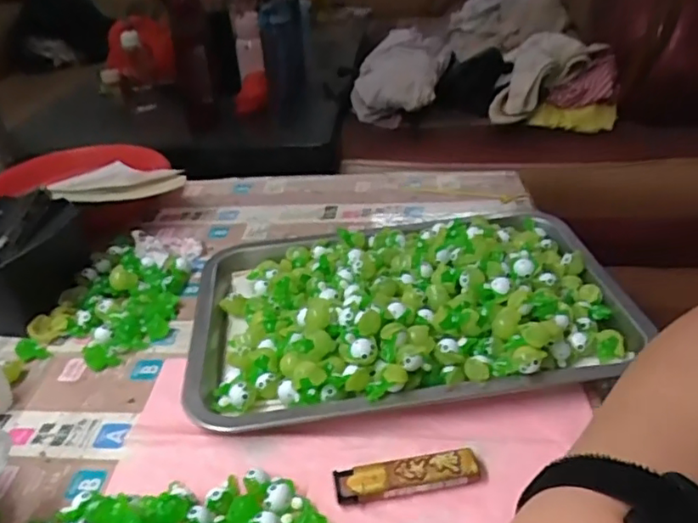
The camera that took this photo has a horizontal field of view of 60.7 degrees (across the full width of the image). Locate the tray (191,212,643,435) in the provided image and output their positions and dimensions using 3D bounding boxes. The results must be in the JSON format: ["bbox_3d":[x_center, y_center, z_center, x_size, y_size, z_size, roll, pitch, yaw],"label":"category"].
[{"bbox_3d":[0.039,0.024,0.444,0.303,0.046,0.195,-7,33,-3],"label":"tray"}]

